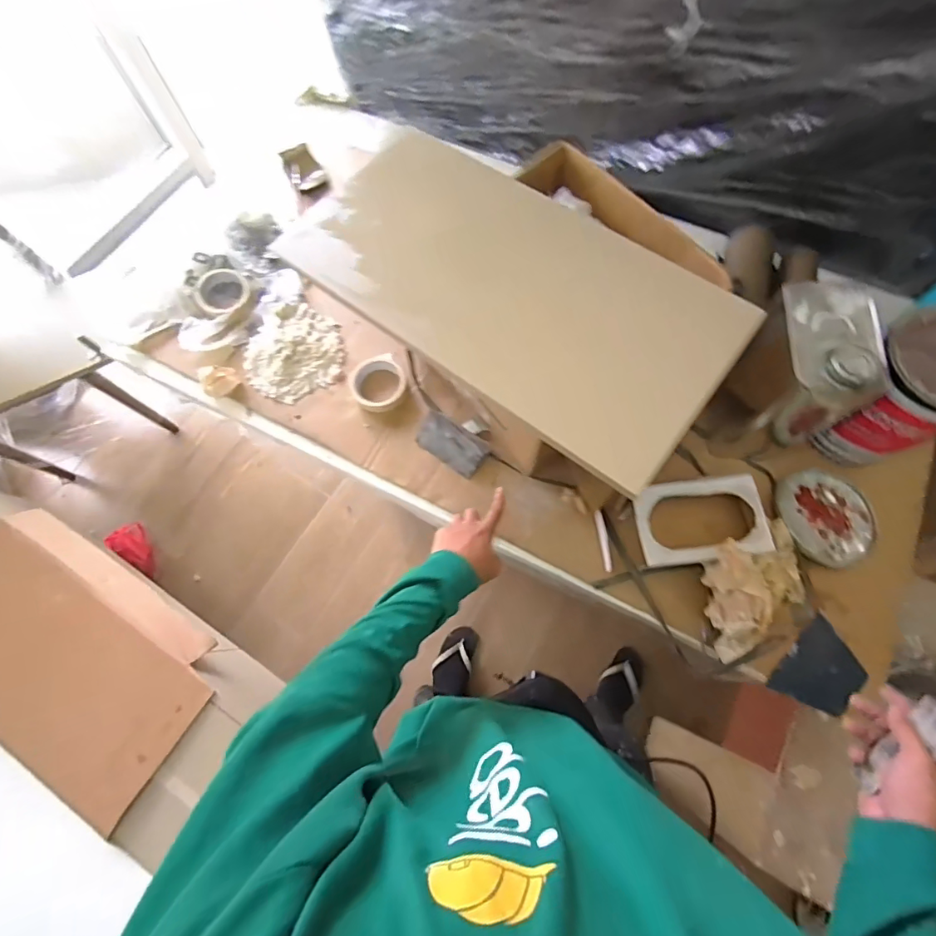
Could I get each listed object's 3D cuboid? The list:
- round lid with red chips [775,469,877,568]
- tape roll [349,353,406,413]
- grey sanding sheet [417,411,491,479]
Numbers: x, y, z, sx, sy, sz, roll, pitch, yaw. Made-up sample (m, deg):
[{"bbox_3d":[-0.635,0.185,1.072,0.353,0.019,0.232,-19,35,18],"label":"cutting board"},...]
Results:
[{"bbox_3d":[0.558,0.074,0.743,0.126,0.018,0.146,-26,73,-7],"label":"round lid with red chips"},{"bbox_3d":[-0.158,-0.152,0.835,0.095,0.021,0.105,-22,73,-5],"label":"tape roll"},{"bbox_3d":[-0.028,-0.040,0.788,0.120,0.014,0.066,35,111,12],"label":"grey sanding sheet"}]

